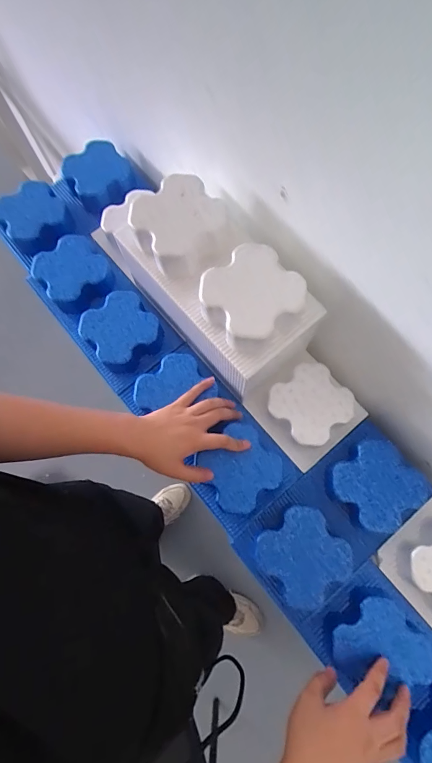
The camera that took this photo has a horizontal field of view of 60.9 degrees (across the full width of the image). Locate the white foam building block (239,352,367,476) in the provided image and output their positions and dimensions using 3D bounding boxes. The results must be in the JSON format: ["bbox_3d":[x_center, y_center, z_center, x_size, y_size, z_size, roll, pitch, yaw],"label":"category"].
[{"bbox_3d":[0.145,0.040,0.585,0.142,0.072,0.151,-38,76,-9],"label":"white foam building block"}]

